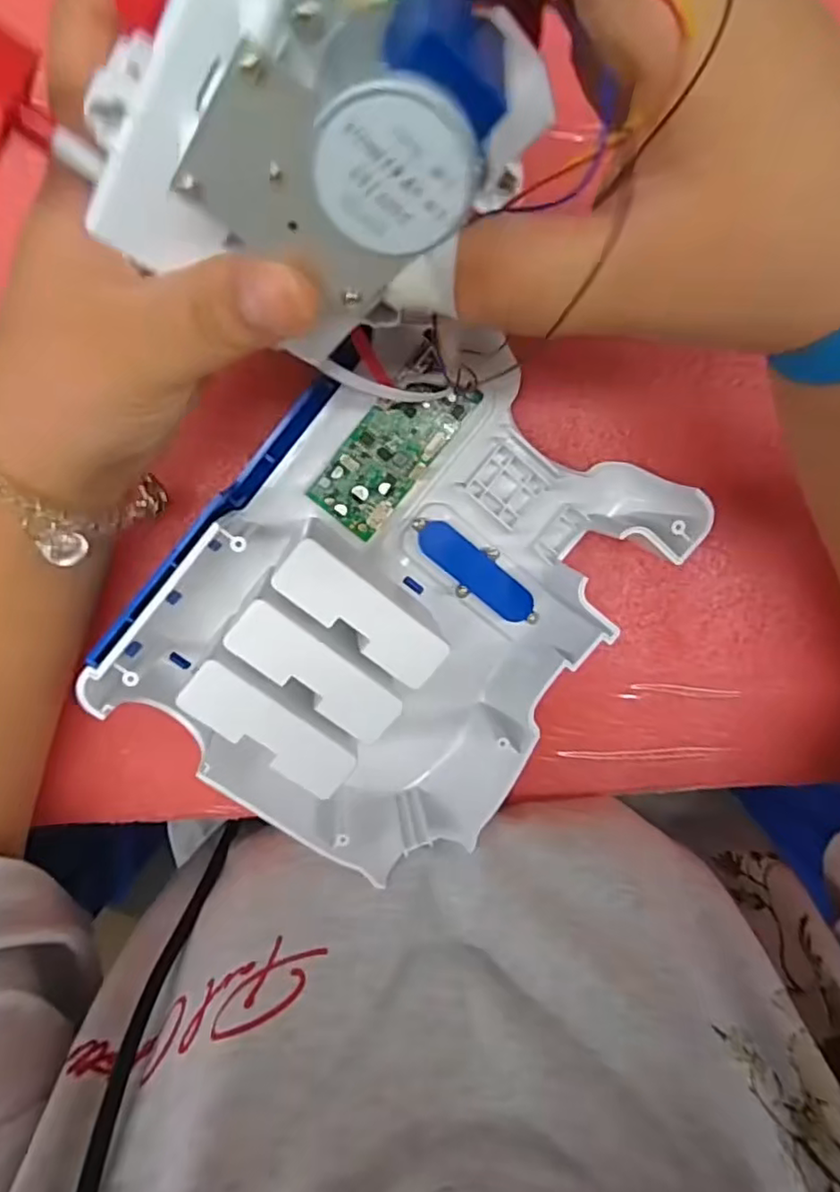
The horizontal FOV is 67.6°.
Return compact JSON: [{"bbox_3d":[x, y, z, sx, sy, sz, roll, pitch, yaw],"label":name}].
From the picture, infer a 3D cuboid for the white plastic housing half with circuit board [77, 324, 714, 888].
[{"bbox_3d":[-0.006,0.002,0.223,0.140,0.071,0.179,34,96,-4],"label":"white plastic housing half with circuit board"}]

